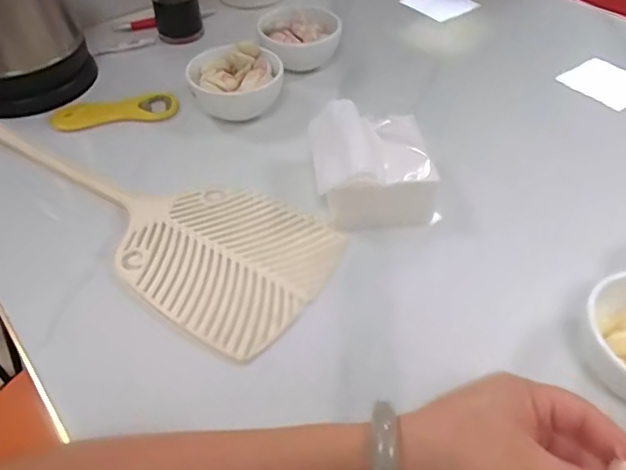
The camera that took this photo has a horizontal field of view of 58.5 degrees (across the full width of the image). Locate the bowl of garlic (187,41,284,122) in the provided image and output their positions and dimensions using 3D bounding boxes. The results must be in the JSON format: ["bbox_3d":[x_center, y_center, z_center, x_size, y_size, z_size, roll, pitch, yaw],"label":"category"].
[{"bbox_3d":[-0.085,-0.167,0.596,0.095,0.055,0.100,-12,47,-10],"label":"bowl of garlic"}]

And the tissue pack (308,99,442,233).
[{"bbox_3d":[0.051,-0.058,0.481,0.099,0.070,0.106,-7,47,-6],"label":"tissue pack"}]

